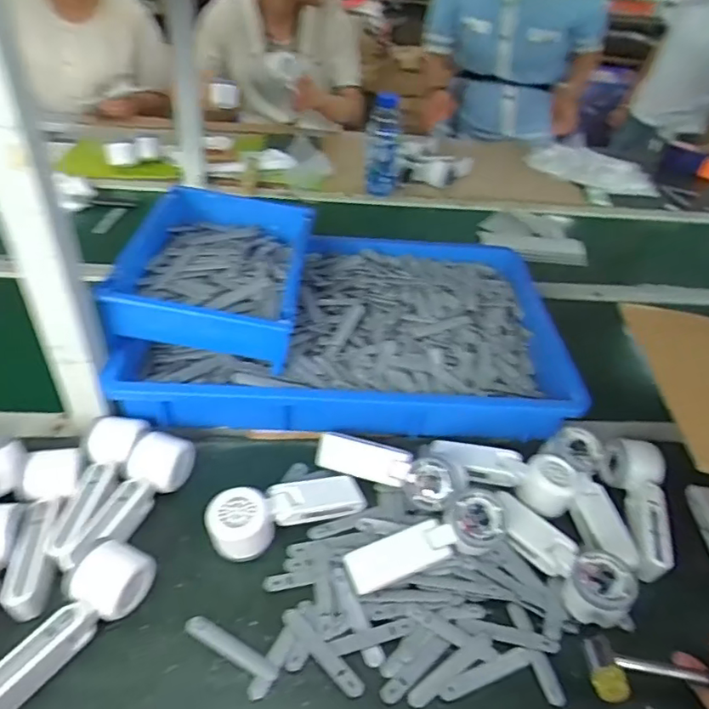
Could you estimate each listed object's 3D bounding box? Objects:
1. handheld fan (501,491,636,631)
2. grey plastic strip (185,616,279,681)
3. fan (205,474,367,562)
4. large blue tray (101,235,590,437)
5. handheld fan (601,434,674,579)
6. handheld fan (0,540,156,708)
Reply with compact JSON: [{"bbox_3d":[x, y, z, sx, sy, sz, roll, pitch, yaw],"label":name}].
[{"bbox_3d":[0.217,0.210,0.610,0.063,0.048,0.174,-18,45,-26],"label":"handheld fan"},{"bbox_3d":[-0.112,0.267,0.524,0.098,0.004,0.016,22,42,19],"label":"grey plastic strip"},{"bbox_3d":[-0.068,0.159,0.609,0.169,0.047,0.056,-14,43,-23],"label":"fan"},{"bbox_3d":[-0.004,-0.051,0.819,0.557,0.073,0.391,3,39,-3],"label":"large blue tray"},{"bbox_3d":[0.328,0.166,0.654,0.064,0.050,0.167,8,39,3],"label":"handheld fan"},{"bbox_3d":[-0.251,0.240,0.500,0.055,0.059,0.173,21,42,18],"label":"handheld fan"}]

